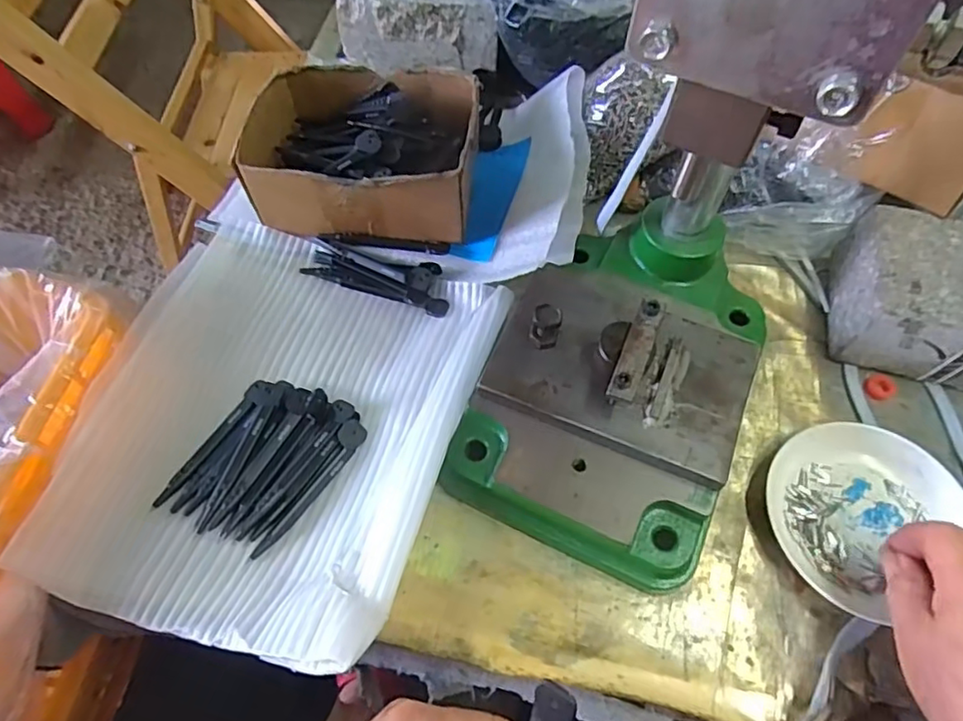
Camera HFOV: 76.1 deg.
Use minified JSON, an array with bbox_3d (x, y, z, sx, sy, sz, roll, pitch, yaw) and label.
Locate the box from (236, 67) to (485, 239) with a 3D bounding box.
[{"bbox_3d":[-0.086,-0.158,0.466,0.162,0.067,0.127,5,60,1],"label":"box"}]

